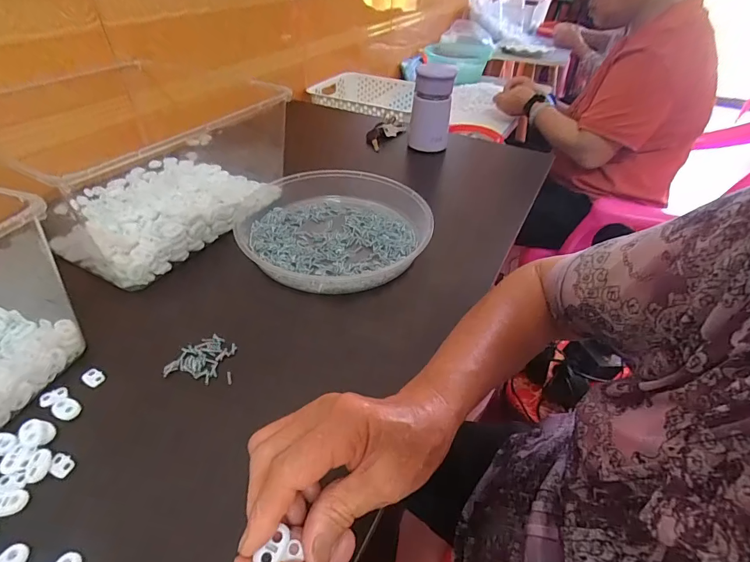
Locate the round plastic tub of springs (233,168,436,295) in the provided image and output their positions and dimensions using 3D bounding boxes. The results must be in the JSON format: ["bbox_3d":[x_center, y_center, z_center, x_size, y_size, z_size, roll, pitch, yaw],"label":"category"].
[{"bbox_3d":[-0.049,-0.066,0.496,0.223,0.048,0.218,1,41,-1],"label":"round plastic tub of springs"}]

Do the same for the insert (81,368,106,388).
[{"bbox_3d":[-0.242,0.083,0.339,0.019,0.004,0.014,21,45,19],"label":"insert"}]

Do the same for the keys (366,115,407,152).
[{"bbox_3d":[0.018,-0.282,0.748,0.043,0.027,0.111,25,46,23],"label":"keys"}]

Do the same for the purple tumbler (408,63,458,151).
[{"bbox_3d":[0.099,-0.307,0.688,0.068,0.136,0.076,6,42,4],"label":"purple tumbler"}]

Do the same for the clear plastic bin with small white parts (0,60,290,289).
[{"bbox_3d":[-0.322,-0.156,0.506,0.309,0.132,0.259,20,44,19],"label":"clear plastic bin with small white parts"}]

